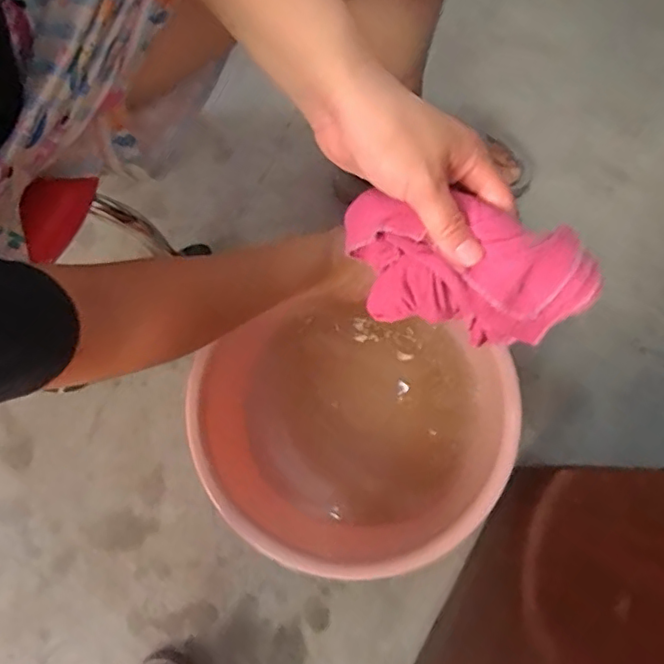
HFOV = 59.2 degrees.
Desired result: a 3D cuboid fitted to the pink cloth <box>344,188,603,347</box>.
[{"bbox_3d":[0.079,-0.036,0.365,0.148,0.083,0.057,15,79,5],"label":"pink cloth"}]

